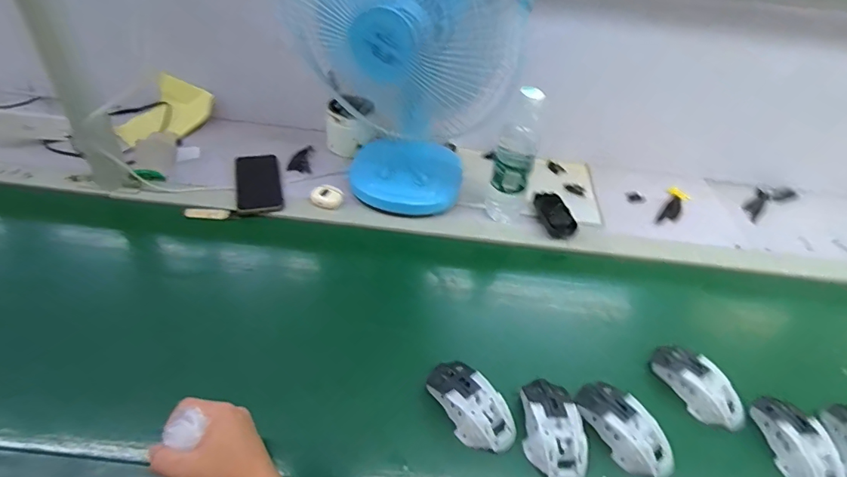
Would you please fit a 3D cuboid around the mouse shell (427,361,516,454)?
[{"bbox_3d":[0.054,0.187,0.528,0.061,0.034,0.115,-24,49,-30],"label":"mouse shell"}]

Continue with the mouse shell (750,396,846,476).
[{"bbox_3d":[0.424,0.233,0.524,0.053,0.035,0.116,-5,42,-12],"label":"mouse shell"}]

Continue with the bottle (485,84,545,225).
[{"bbox_3d":[0.147,-0.129,0.745,0.058,0.214,0.056,14,41,9],"label":"bottle"}]

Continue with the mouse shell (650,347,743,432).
[{"bbox_3d":[0.343,0.181,0.580,0.056,0.037,0.116,-15,45,-23],"label":"mouse shell"}]

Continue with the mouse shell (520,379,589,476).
[{"bbox_3d":[0.145,0.210,0.518,0.062,0.040,0.113,5,40,-1],"label":"mouse shell"}]

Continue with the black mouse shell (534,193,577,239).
[{"bbox_3d":[0.226,-0.041,0.801,0.057,0.022,0.100,-5,42,-13],"label":"black mouse shell"}]

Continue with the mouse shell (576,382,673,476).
[{"bbox_3d":[0.226,0.211,0.526,0.063,0.044,0.116,-12,43,-20],"label":"mouse shell"}]

